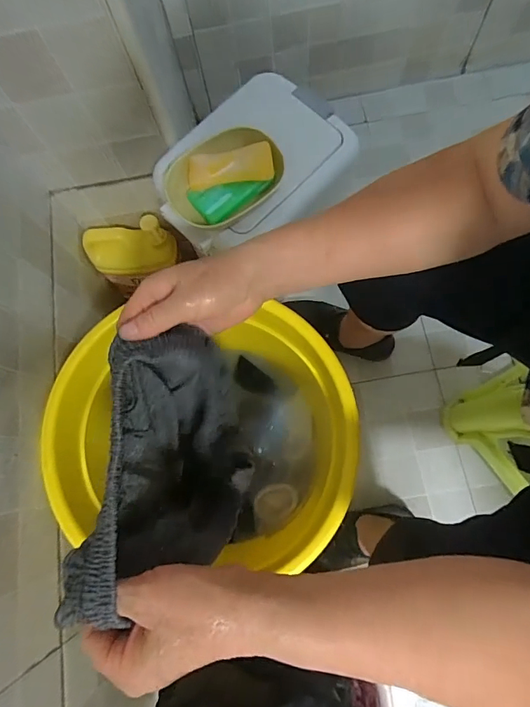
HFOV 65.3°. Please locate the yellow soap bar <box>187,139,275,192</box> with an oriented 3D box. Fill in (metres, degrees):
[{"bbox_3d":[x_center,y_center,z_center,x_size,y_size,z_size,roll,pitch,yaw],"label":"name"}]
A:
[{"bbox_3d":[-0.043,-0.232,0.508,0.103,0.022,0.044,-8,74,-2],"label":"yellow soap bar"}]

